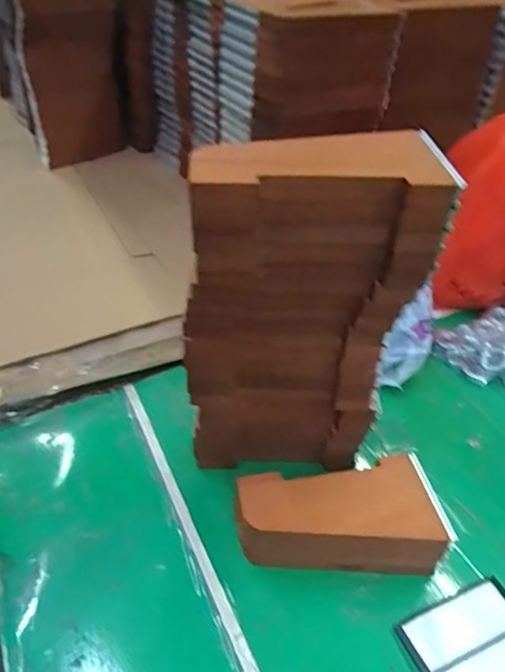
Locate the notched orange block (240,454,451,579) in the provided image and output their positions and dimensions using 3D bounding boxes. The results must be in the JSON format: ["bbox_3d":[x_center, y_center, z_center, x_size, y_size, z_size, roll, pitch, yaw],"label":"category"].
[{"bbox_3d":[0.067,0.155,0.424,0.153,0.063,0.075,-4,42,-8],"label":"notched orange block"}]

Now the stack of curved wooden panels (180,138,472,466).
[{"bbox_3d":[0.033,0.012,0.398,0.155,0.311,0.066,-8,43,-12],"label":"stack of curved wooden panels"}]

